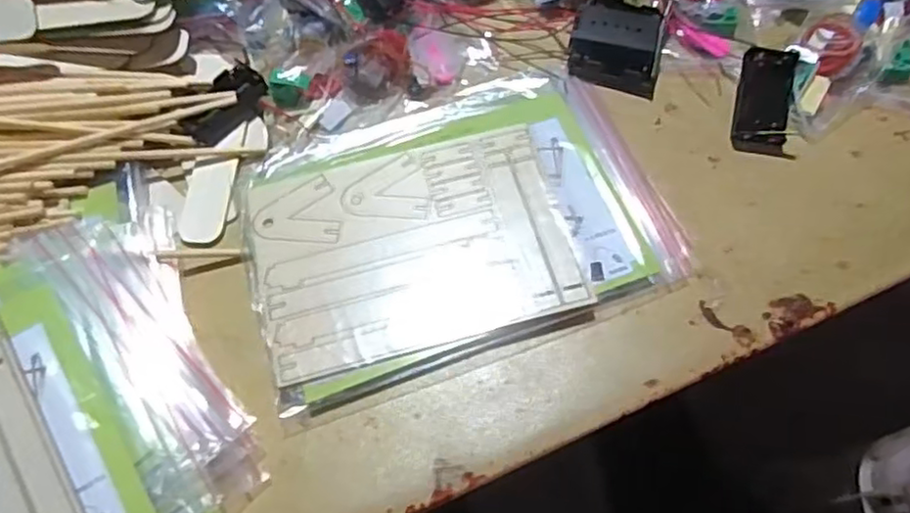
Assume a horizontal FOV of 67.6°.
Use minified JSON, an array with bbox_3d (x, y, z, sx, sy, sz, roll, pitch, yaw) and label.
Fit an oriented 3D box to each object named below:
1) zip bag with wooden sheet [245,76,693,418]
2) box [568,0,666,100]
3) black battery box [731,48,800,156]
[{"bbox_3d":[0.002,-0.029,0.407,0.246,0.010,0.178,-16,68,-10],"label":"zip bag with wooden sheet"},{"bbox_3d":[0.111,-0.151,0.463,0.060,0.021,0.075,11,66,2],"label":"box"},{"bbox_3d":[0.199,-0.100,0.438,0.031,0.011,0.067,10,87,2],"label":"black battery box"}]

